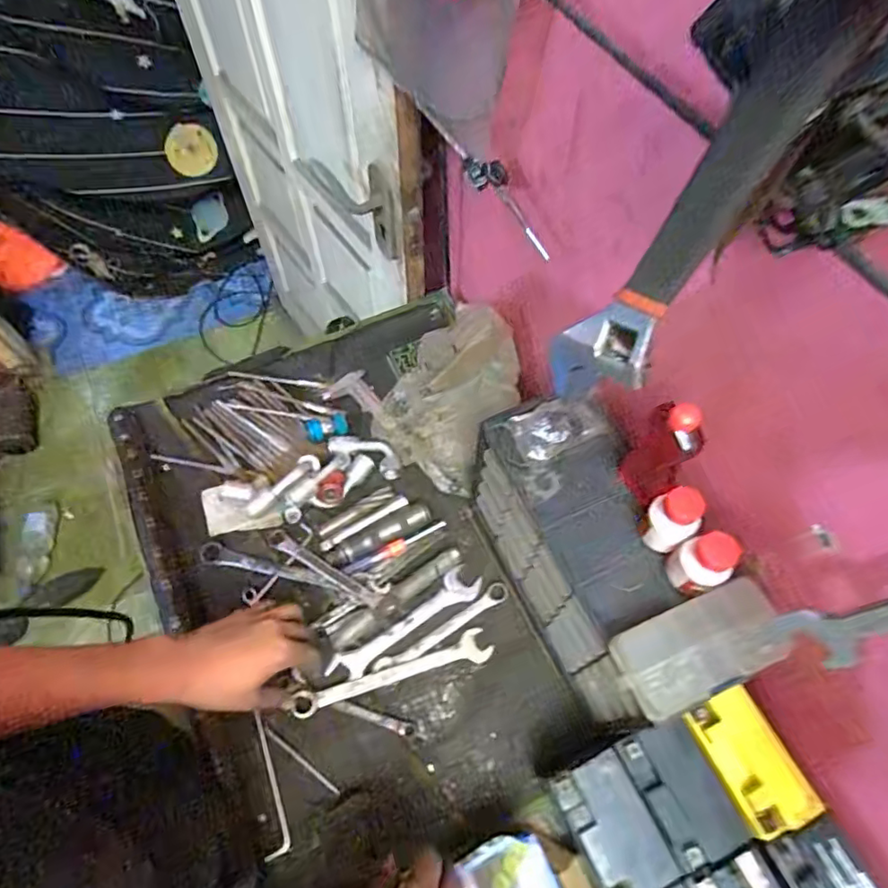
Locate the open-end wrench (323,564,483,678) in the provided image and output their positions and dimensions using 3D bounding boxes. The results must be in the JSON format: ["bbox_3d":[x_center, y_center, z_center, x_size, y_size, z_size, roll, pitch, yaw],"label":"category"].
[{"bbox_3d":[-0.045,0.213,0.674,0.200,0.011,0.040,-31,67,-16],"label":"open-end wrench"}]

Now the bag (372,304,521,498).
[{"bbox_3d":[0.008,-0.061,0.739,0.188,0.140,0.182,31,66,14],"label":"bag"}]

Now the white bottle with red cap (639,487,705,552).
[{"bbox_3d":[0.191,0.065,0.479,0.031,0.066,0.038,-19,65,-10],"label":"white bottle with red cap"}]

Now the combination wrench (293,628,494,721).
[{"bbox_3d":[-0.055,0.257,0.636,0.221,0.007,0.034,-15,64,-12],"label":"combination wrench"}]

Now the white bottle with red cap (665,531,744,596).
[{"bbox_3d":[0.208,0.096,0.460,0.034,0.061,0.039,-26,66,-14],"label":"white bottle with red cap"}]

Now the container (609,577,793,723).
[{"bbox_3d":[0.198,0.162,0.452,0.126,0.039,0.068,-25,64,-1],"label":"container"}]

